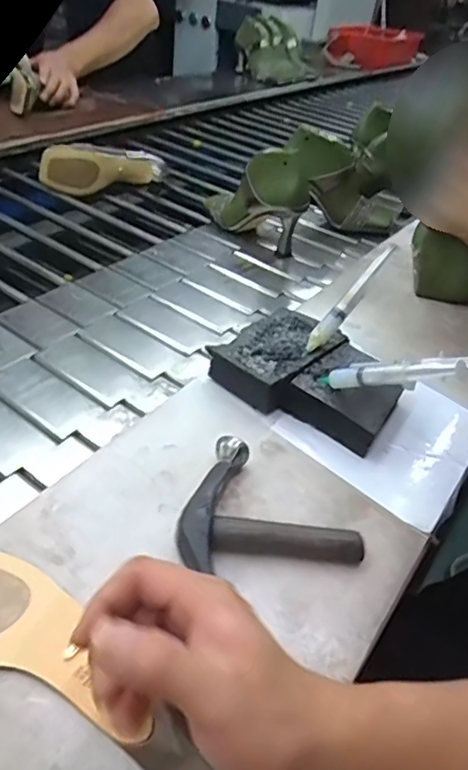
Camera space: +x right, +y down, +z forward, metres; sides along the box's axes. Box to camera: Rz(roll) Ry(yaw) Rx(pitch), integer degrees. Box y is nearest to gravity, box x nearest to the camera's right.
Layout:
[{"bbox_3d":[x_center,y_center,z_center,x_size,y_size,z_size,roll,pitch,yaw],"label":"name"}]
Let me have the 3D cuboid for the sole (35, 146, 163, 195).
[{"bbox_3d":[-0.230,-0.387,1.004,0.219,0.077,0.065,-15,44,-26],"label":"sole"}]

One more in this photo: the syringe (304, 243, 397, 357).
[{"bbox_3d":[0.114,-0.085,0.542,0.018,0.022,0.131,37,86,31],"label":"syringe"}]

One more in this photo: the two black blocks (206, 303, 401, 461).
[{"bbox_3d":[0.076,-0.008,0.536,0.169,0.041,0.125,33,46,25],"label":"two black blocks"}]

